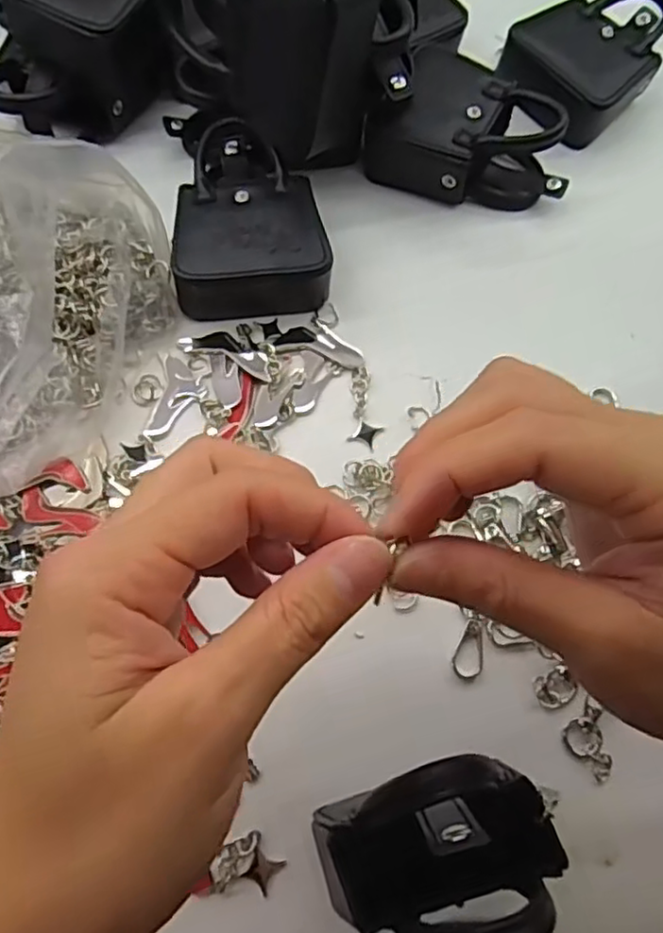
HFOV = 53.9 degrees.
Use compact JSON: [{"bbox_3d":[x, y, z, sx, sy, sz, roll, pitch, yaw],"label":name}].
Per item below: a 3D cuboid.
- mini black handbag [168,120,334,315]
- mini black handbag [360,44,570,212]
[{"bbox_3d":[-0.042,-0.129,0.337,0.075,0.034,0.094,-4,70,-4],"label":"mini black handbag"},{"bbox_3d":[0.079,-0.180,0.362,0.107,0.037,0.076,33,72,9],"label":"mini black handbag"}]

